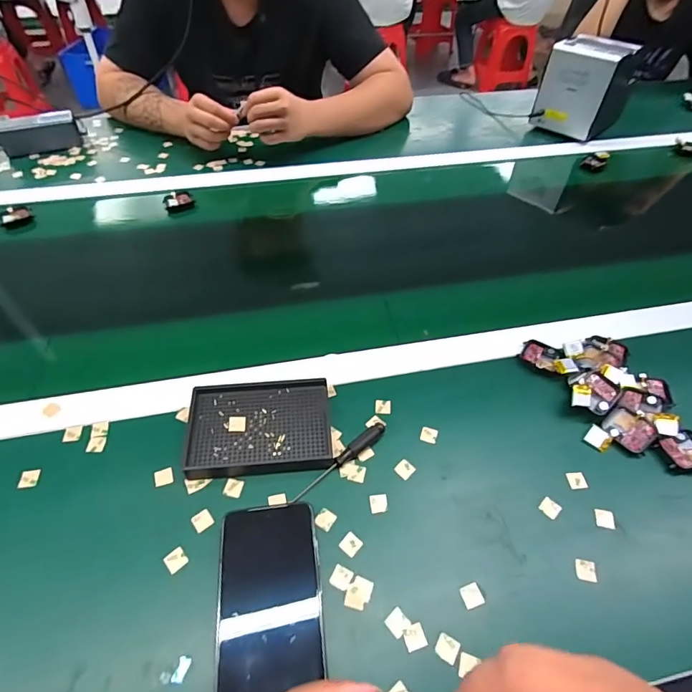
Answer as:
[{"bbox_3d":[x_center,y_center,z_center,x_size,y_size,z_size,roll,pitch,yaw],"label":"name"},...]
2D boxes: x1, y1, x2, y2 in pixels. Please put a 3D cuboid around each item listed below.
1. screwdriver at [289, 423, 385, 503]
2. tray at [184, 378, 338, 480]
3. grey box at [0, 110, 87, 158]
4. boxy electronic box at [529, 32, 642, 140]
[{"bbox_3d":[-0.006,0.109,0.406,0.109,0.015,0.011,-33,58,-26],"label":"screwdriver"},{"bbox_3d":[-0.084,0.079,0.429,0.135,0.023,0.092,-3,50,-4],"label":"tray"},{"bbox_3d":[-0.576,-0.402,0.814,0.140,0.054,0.054,-18,52,-16],"label":"grey box"},{"bbox_3d":[0.463,-0.499,0.851,0.095,0.158,0.133,-37,60,-28],"label":"boxy electronic box"}]

